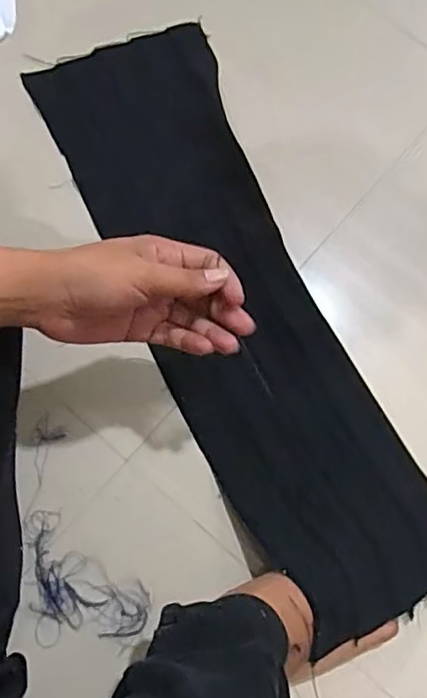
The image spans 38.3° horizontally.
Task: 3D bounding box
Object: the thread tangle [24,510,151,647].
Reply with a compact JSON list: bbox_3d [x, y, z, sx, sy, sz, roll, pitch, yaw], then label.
[{"bbox_3d":[-0.113,0.200,0.550,0.101,0.007,0.112,-6,74,-4],"label":"thread tangle"}]

